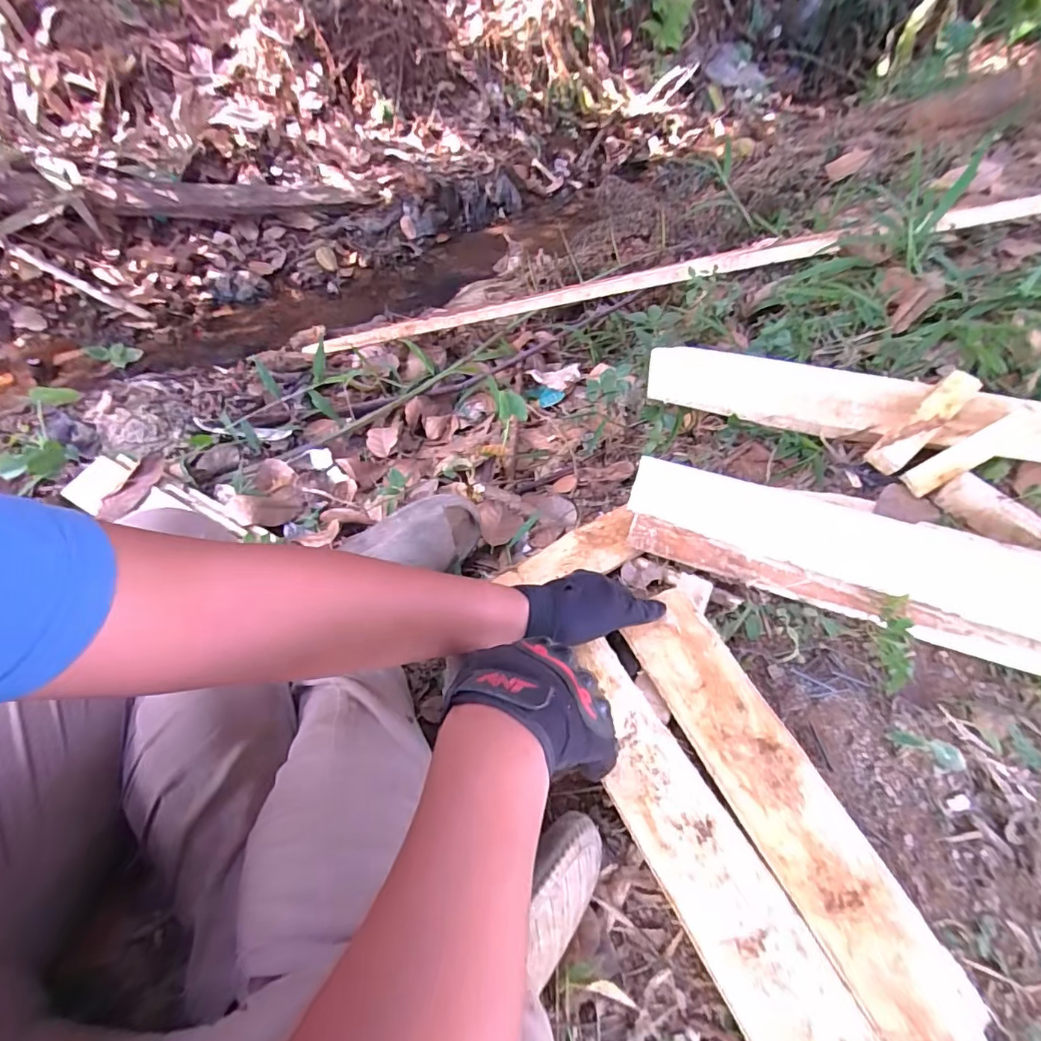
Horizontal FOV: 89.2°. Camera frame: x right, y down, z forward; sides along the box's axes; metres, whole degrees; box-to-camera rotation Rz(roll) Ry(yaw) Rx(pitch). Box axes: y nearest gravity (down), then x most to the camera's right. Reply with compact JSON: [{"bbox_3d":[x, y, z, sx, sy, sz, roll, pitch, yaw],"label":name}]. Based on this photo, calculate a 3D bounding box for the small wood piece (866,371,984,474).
[{"bbox_3d":[0.556,-0.138,0.726,0.182,0.022,0.043,-43,61,-3],"label":"small wood piece"}]

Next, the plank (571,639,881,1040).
[{"bbox_3d":[0.153,0.279,0.428,0.089,0.020,0.376,-20,65,-22],"label":"plank"}]

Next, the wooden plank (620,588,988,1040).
[{"bbox_3d":[0.230,0.244,0.464,0.089,0.016,0.378,-22,65,-22],"label":"wooden plank"}]

